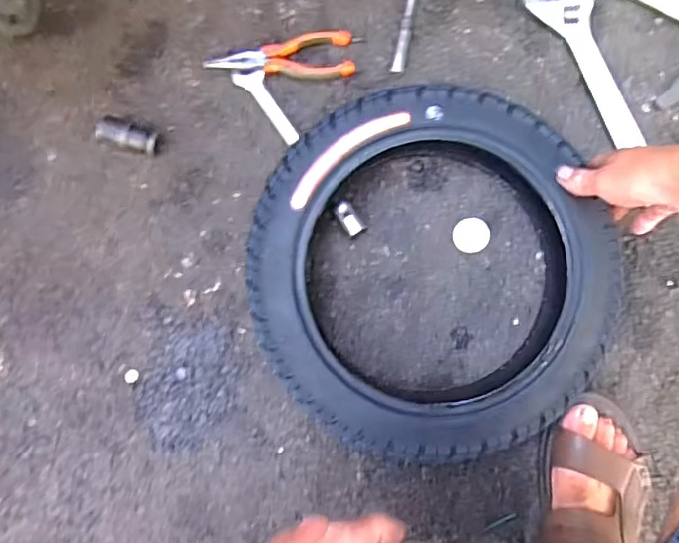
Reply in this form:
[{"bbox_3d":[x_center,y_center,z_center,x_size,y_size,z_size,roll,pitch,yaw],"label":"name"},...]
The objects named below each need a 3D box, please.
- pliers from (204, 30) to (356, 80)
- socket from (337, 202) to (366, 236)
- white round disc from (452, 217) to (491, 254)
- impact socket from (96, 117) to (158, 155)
[{"bbox_3d":[-0.063,-0.230,0.604,0.154,0.025,0.053,-5,88,0],"label":"pliers"},{"bbox_3d":[0.011,-0.056,0.599,0.019,0.023,0.037,-38,88,-1],"label":"socket"},{"bbox_3d":[0.142,-0.039,0.605,0.039,0.004,0.037,0,88,1],"label":"white round disc"},{"bbox_3d":[-0.225,-0.146,0.600,0.065,0.031,0.028,17,88,1],"label":"impact socket"}]

